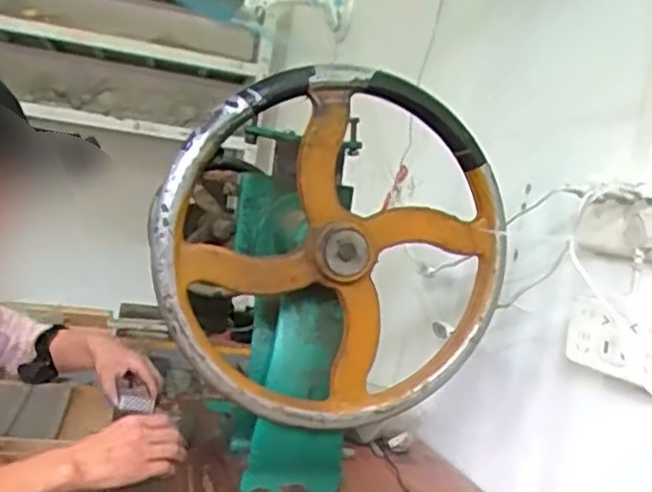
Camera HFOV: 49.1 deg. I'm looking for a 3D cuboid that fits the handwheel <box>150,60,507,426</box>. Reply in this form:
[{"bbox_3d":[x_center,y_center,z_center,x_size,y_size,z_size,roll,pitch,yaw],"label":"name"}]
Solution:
[{"bbox_3d":[0.010,0.004,0.770,0.387,0.364,0.051,7,3,-16],"label":"handwheel"}]

